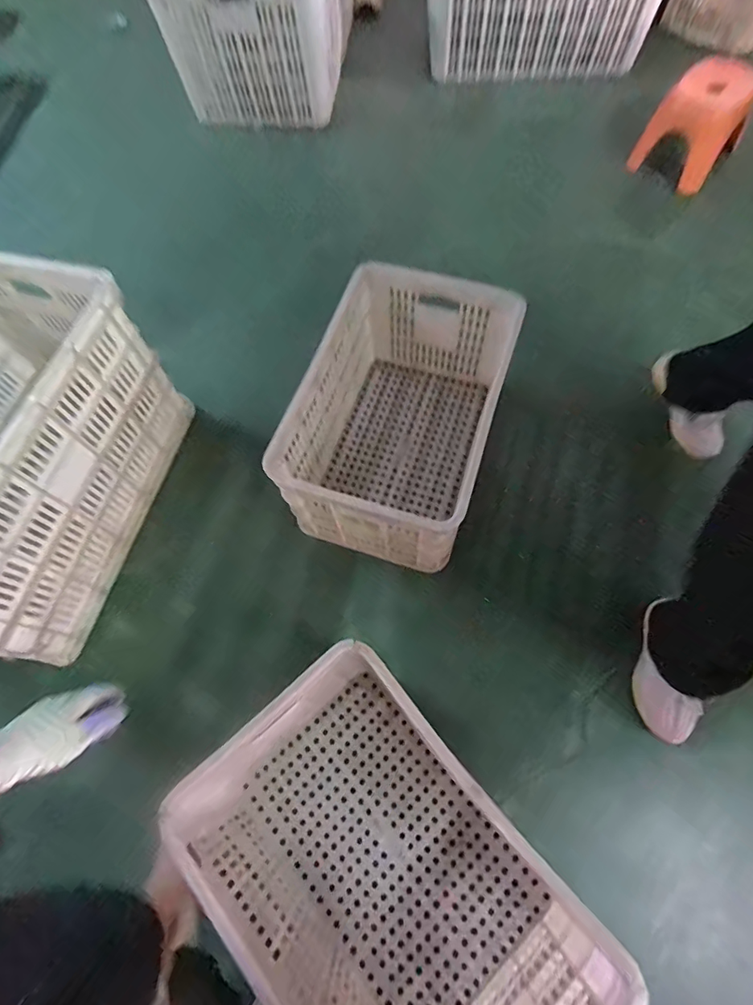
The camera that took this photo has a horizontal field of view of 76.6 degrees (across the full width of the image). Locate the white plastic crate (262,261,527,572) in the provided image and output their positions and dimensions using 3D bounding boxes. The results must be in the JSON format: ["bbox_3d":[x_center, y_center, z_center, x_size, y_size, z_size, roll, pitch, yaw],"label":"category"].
[{"bbox_3d":[0.049,-0.184,1.034,0.352,0.297,0.549,16,70,6],"label":"white plastic crate"}]

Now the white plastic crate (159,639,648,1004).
[{"bbox_3d":[0.013,0.546,0.723,0.327,0.322,0.548,-41,74,-15],"label":"white plastic crate"}]

